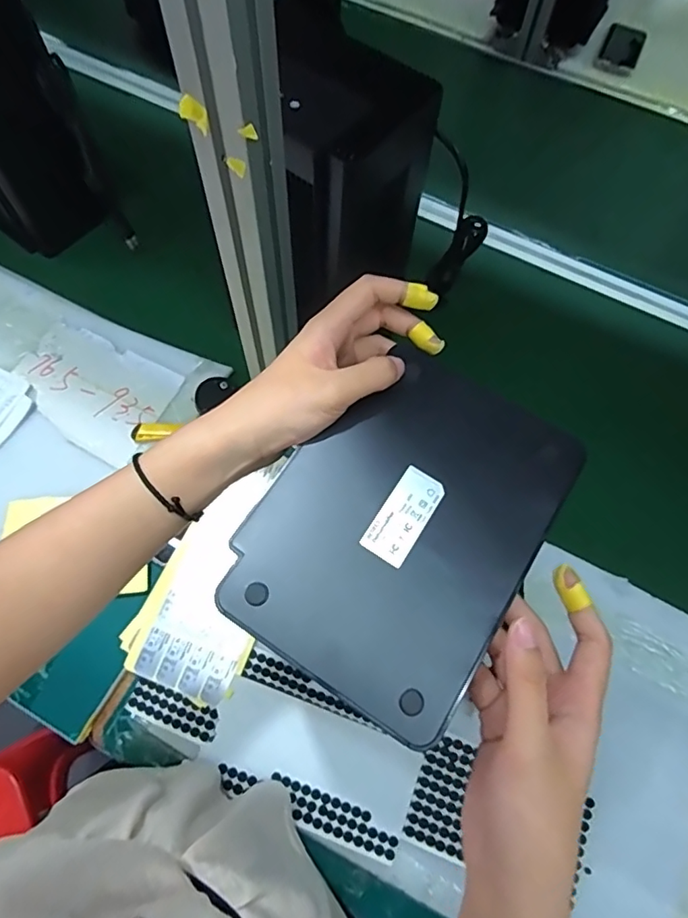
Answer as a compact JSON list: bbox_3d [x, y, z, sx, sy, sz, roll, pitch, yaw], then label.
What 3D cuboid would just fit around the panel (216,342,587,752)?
[{"bbox_3d":[0.034,0.032,0.295,0.136,0.008,0.186,32,71,11],"label":"panel"}]

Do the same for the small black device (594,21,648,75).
[{"bbox_3d":[0.512,-0.757,0.993,0.070,0.015,0.128,23,68,8],"label":"small black device"}]

